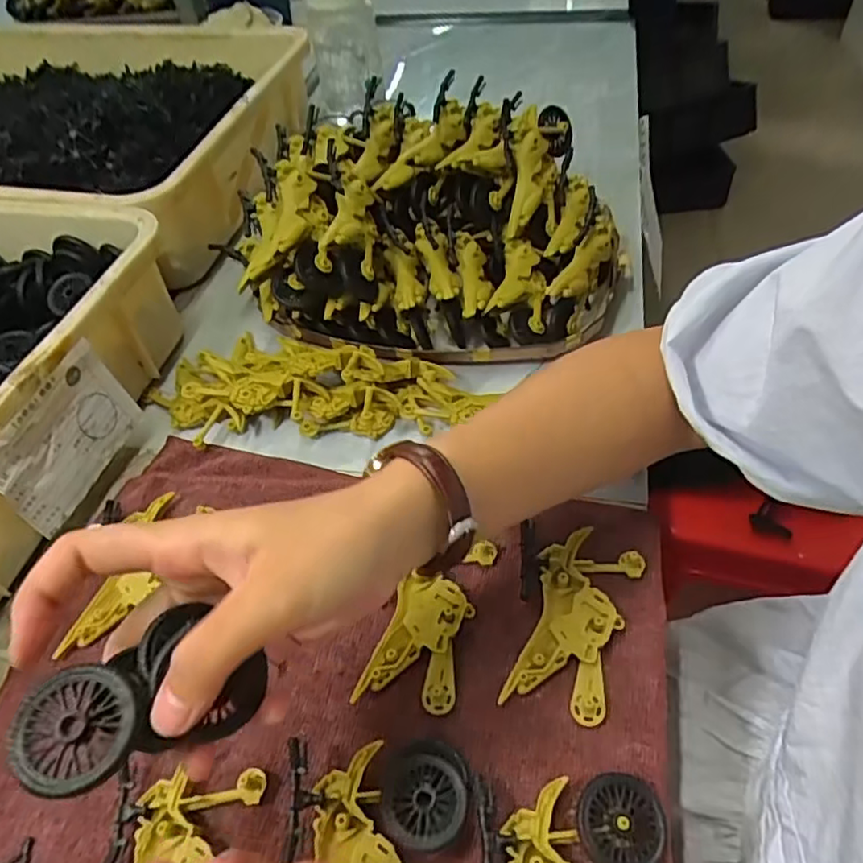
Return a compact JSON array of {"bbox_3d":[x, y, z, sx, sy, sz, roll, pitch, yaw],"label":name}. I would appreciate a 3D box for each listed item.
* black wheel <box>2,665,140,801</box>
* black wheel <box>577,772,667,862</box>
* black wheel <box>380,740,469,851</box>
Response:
[{"bbox_3d":[-0.111,0.094,0.201,0.035,0.009,0.037,36,59,12],"label":"black wheel"},{"bbox_3d":[0.082,0.169,0.276,0.036,0.008,0.037,-3,50,3],"label":"black wheel"},{"bbox_3d":[-0.003,0.161,0.286,0.038,0.012,0.042,4,51,9],"label":"black wheel"}]

